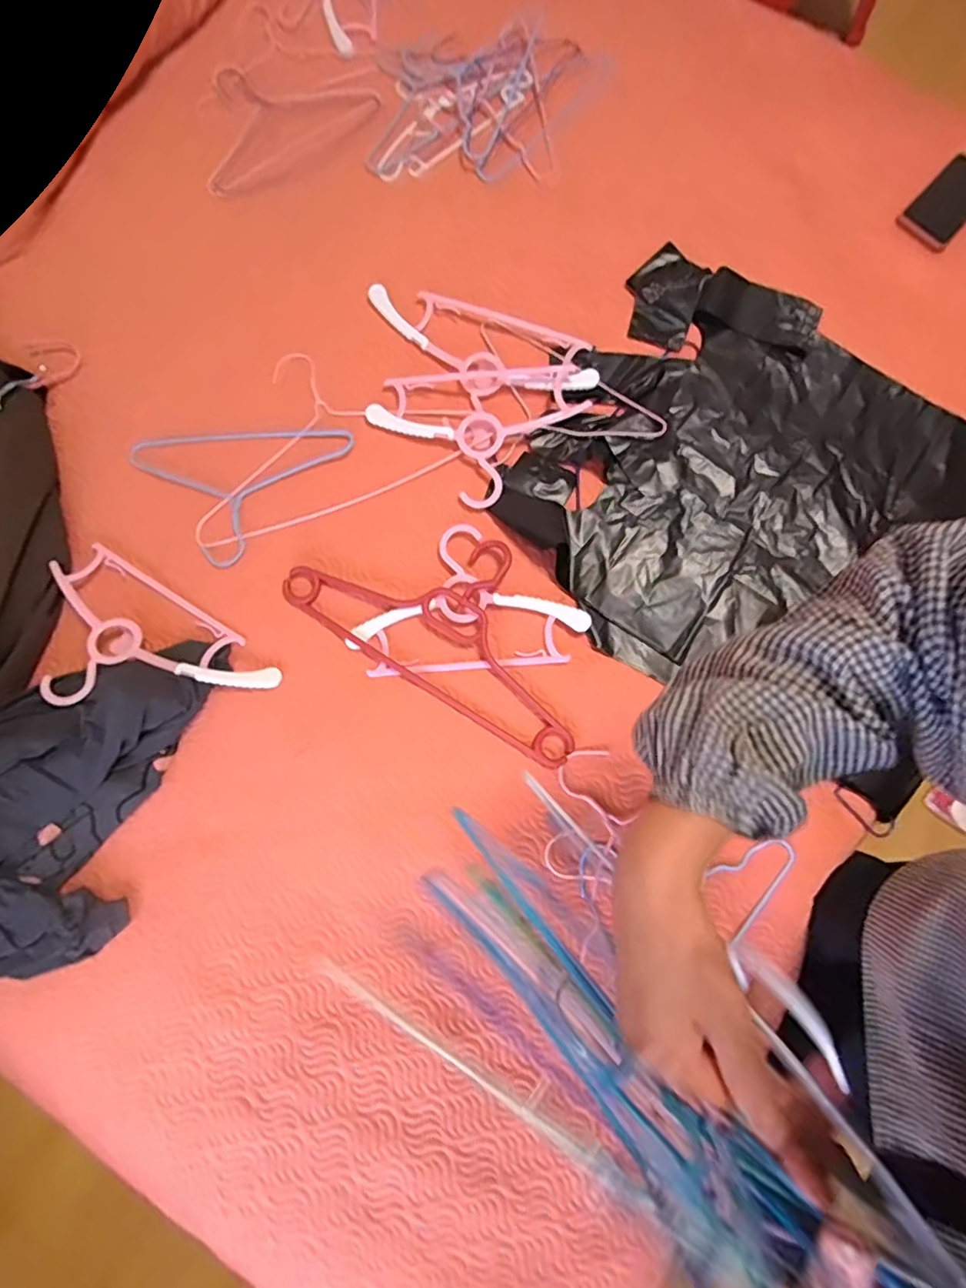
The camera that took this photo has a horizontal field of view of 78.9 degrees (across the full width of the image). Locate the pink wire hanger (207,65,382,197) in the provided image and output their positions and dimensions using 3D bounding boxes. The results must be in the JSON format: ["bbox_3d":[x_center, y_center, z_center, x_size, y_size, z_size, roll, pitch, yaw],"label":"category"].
[{"bbox_3d":[-0.321,-0.800,0.874,0.295,0.013,0.205,-37,79,-8],"label":"pink wire hanger"}]

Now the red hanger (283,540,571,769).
[{"bbox_3d":[-0.031,-0.036,0.695,0.384,0.021,0.188,32,79,8],"label":"red hanger"}]

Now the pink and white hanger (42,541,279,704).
[{"bbox_3d":[-0.402,0.011,0.674,0.302,0.047,0.165,31,79,8],"label":"pink and white hanger"}]

